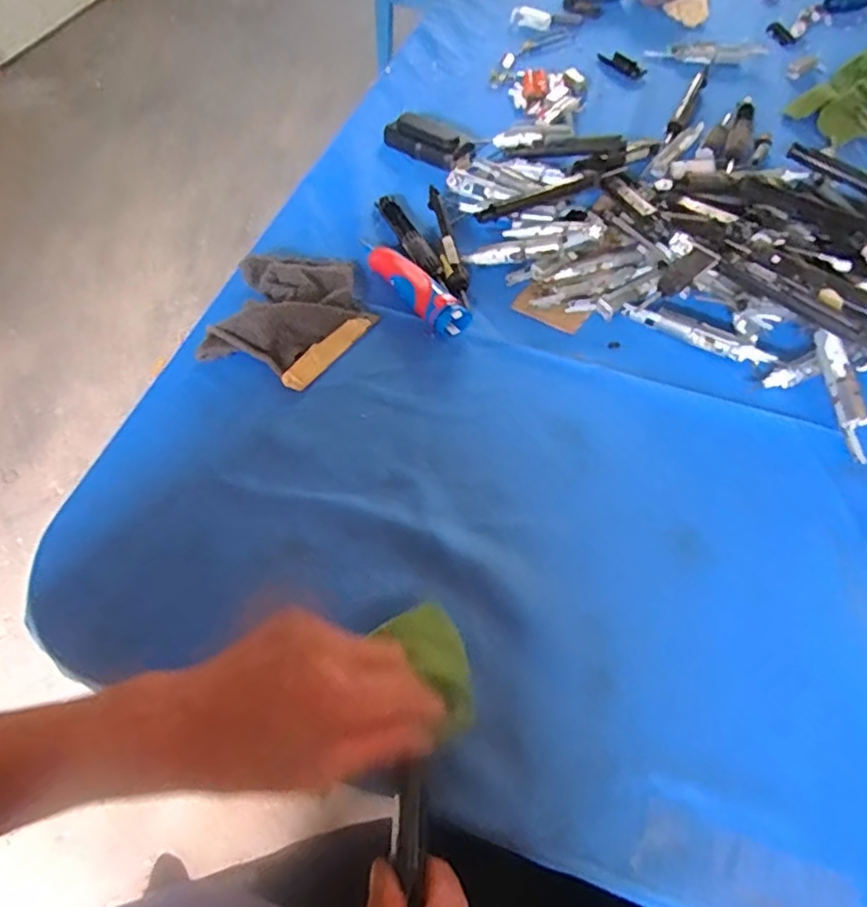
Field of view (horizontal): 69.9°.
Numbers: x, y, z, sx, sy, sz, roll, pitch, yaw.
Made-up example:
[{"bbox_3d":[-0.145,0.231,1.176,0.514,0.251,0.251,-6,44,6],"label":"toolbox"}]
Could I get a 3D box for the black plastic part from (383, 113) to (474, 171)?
[{"bbox_3d":[-0.003,-0.367,0.723,0.107,0.019,0.052,34,64,21],"label":"black plastic part"}]

